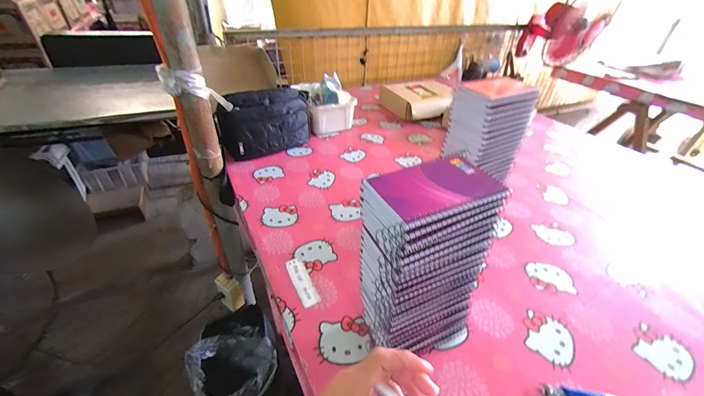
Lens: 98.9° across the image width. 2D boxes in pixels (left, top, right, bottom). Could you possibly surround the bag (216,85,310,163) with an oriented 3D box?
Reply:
[{"bbox_3d":[-0.233,-0.215,0.877,0.276,0.167,0.098,-29,47,-34],"label":"bag"}]

